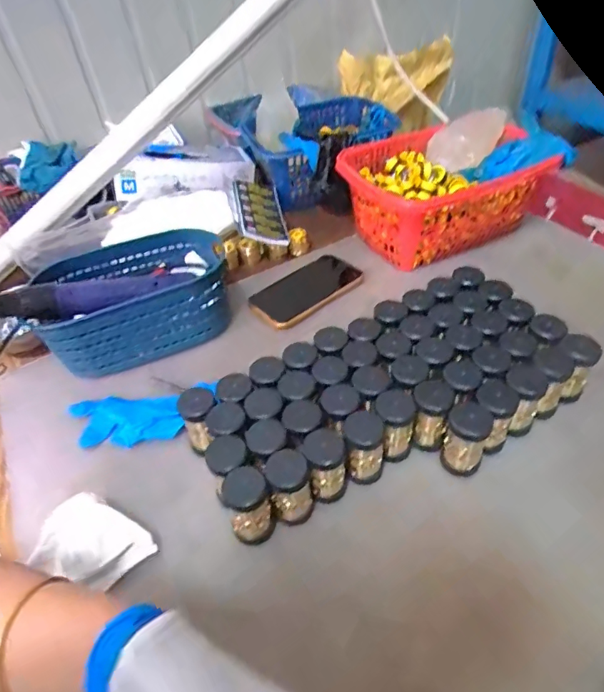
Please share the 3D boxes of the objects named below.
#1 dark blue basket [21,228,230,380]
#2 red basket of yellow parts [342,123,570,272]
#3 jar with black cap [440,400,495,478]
[{"bbox_3d":[-0.190,-0.062,0.574,0.213,0.089,0.142,-21,47,-14],"label":"dark blue basket"},{"bbox_3d":[0.203,-0.221,0.670,0.268,0.104,0.173,-19,46,-12],"label":"red basket of yellow parts"},{"bbox_3d":[0.143,0.083,0.411,0.036,0.069,0.041,11,47,17],"label":"jar with black cap"}]

